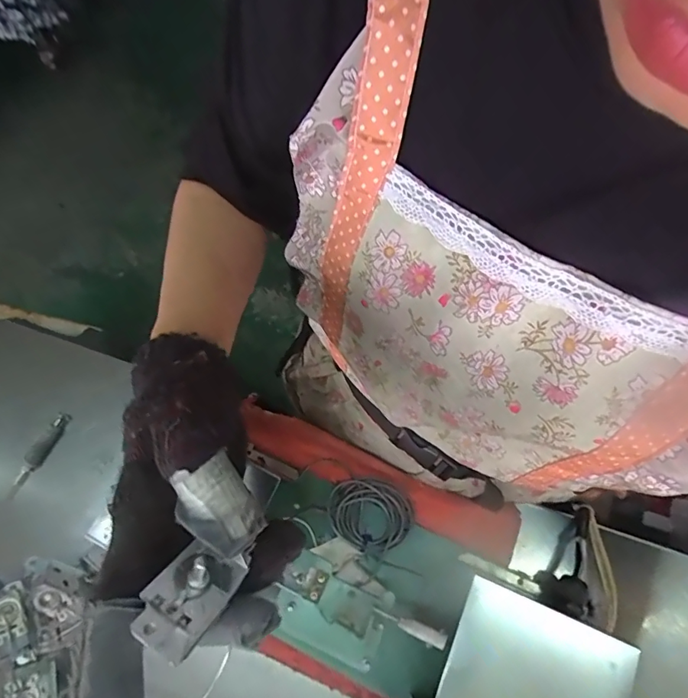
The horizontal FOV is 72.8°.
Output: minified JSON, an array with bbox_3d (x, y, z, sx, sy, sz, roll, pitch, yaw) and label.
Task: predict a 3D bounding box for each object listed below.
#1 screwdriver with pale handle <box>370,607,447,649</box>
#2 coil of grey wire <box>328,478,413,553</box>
[{"bbox_3d":[0.052,0.221,0.369,0.059,0.008,0.012,19,70,10],"label":"screwdriver with pale handle"},{"bbox_3d":[0.025,0.158,0.445,0.077,0.011,0.063,3,68,4],"label":"coil of grey wire"}]

